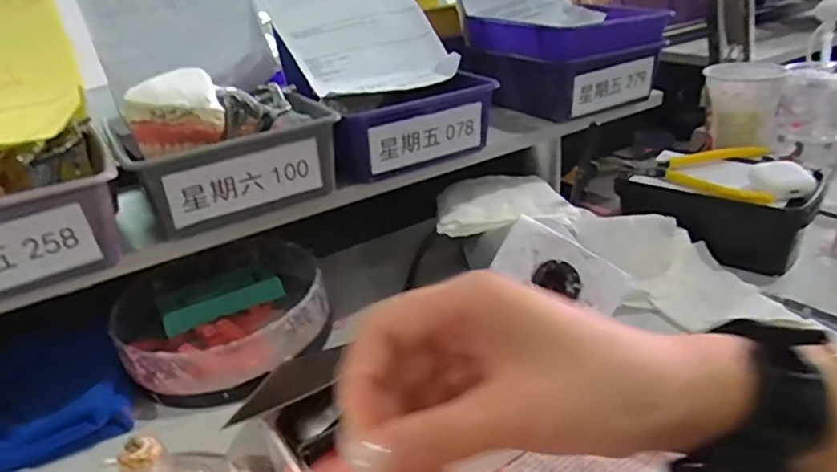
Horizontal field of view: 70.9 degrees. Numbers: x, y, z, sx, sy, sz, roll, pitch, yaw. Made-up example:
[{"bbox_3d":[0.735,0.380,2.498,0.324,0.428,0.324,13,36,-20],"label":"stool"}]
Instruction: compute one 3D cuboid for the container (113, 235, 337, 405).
[{"bbox_3d":[-0.176,0.069,0.536,0.177,0.049,0.193,-4,28,2],"label":"container"}]

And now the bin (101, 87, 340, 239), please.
[{"bbox_3d":[-0.140,-0.058,0.461,0.150,0.061,0.120,-17,30,-21],"label":"bin"}]

